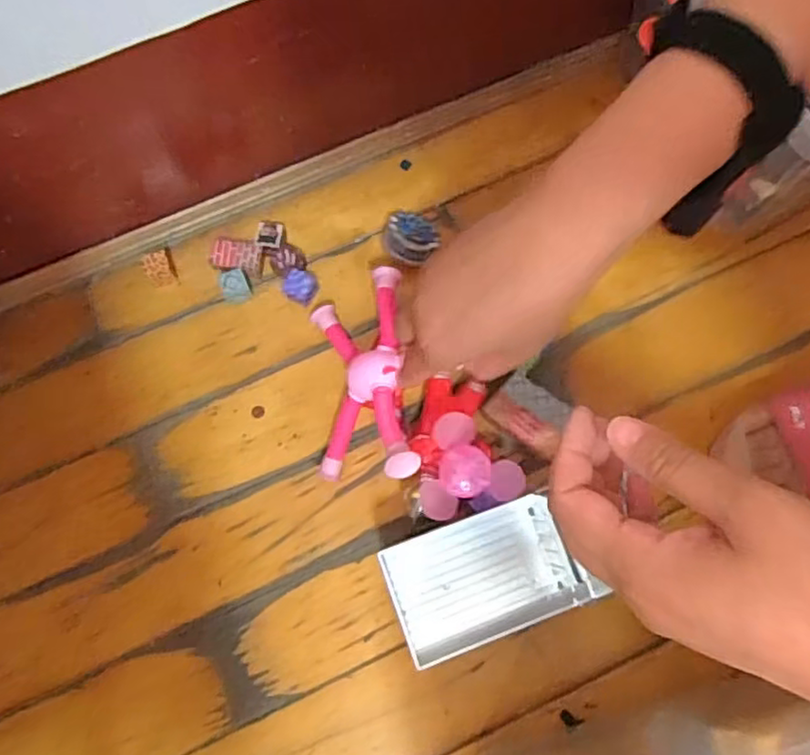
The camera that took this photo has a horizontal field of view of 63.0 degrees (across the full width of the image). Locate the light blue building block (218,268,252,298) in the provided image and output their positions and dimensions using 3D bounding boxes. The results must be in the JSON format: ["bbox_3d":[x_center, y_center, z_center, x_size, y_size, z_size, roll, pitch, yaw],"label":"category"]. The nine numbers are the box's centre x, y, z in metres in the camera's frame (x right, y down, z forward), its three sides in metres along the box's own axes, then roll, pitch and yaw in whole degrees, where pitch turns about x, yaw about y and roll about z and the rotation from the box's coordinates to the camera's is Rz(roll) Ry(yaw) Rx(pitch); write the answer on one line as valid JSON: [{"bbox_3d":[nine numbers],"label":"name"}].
[{"bbox_3d":[-0.136,-0.073,0.535,0.021,0.020,0.021,-21,76,-4],"label":"light blue building block"}]

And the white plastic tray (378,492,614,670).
[{"bbox_3d":[0.054,0.129,0.431,0.126,0.029,0.076,-20,76,-3],"label":"white plastic tray"}]

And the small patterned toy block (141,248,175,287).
[{"bbox_3d":[-0.202,-0.089,0.544,0.022,0.028,0.021,-9,75,-1],"label":"small patterned toy block"}]

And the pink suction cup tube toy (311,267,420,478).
[{"bbox_3d":[-0.019,-0.002,0.479,0.052,0.103,0.156,12,67,-35],"label":"pink suction cup tube toy"}]

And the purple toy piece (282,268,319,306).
[{"bbox_3d":[-0.083,-0.072,0.533,0.027,0.022,0.028,0,75,2],"label":"purple toy piece"}]

